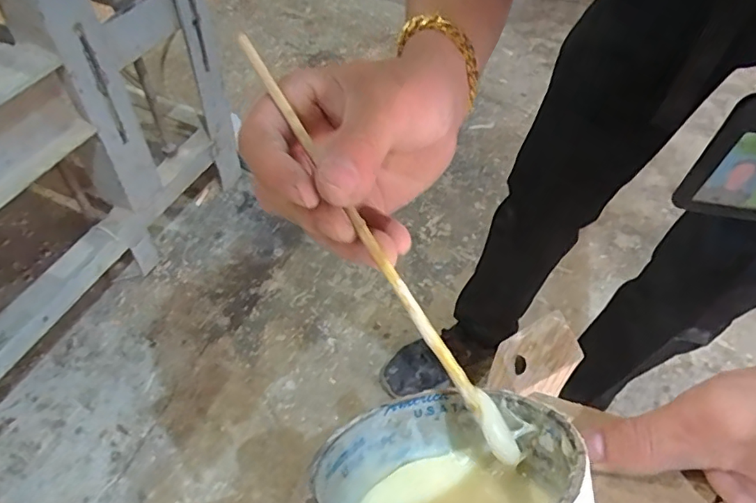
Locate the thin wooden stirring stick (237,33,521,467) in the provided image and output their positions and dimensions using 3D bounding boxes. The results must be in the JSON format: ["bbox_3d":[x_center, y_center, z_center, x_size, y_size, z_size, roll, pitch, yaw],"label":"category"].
[{"bbox_3d":[-0.007,-0.011,0.189,0.007,0.007,0.192,-27,73,-22],"label":"thin wooden stirring stick"}]

